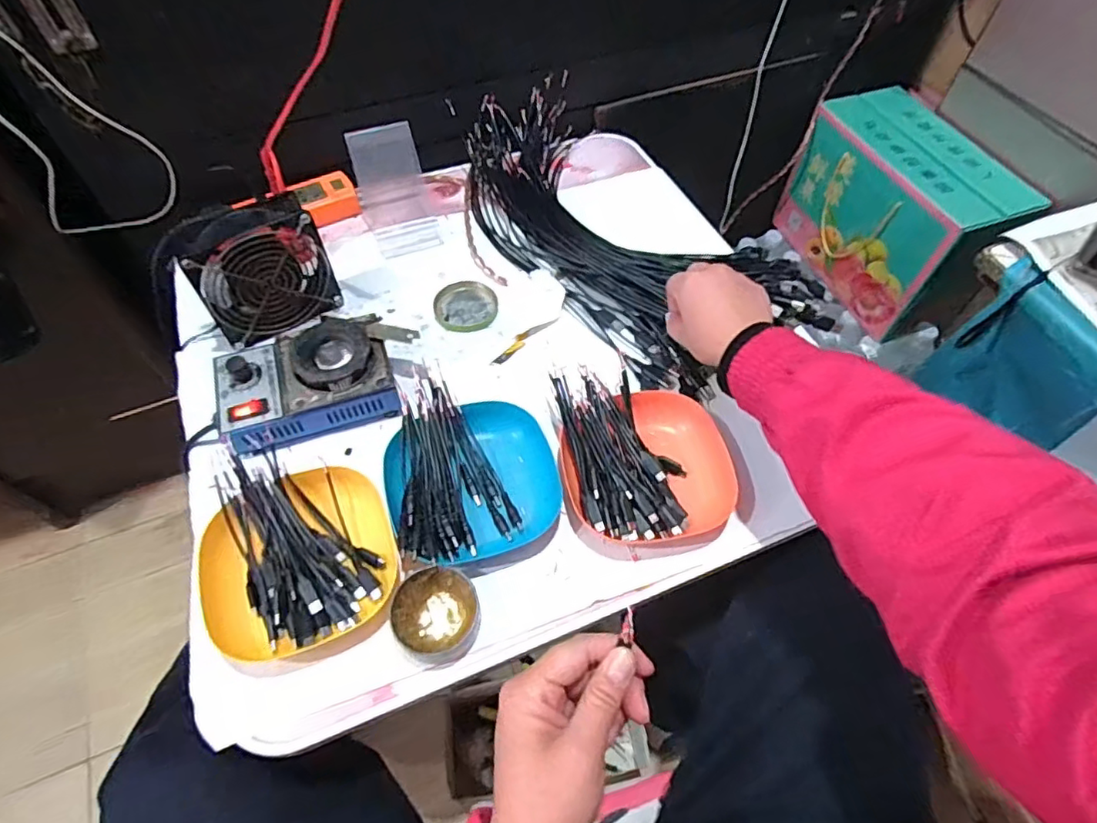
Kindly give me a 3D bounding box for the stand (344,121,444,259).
[{"bbox_3d":[-0.173,-0.249,0.669,0.081,0.094,0.103,-16,59,-11],"label":"stand"}]

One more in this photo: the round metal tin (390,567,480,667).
[{"bbox_3d":[-0.082,0.150,0.437,0.061,0.027,0.065,1,58,-1],"label":"round metal tin"}]

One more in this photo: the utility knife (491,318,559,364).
[{"bbox_3d":[-0.025,-0.074,0.604,0.012,0.004,0.086,40,65,21],"label":"utility knife"}]

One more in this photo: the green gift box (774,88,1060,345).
[{"bbox_3d":[0.568,-0.320,0.975,0.161,0.237,0.333,-19,60,-13],"label":"green gift box"}]

